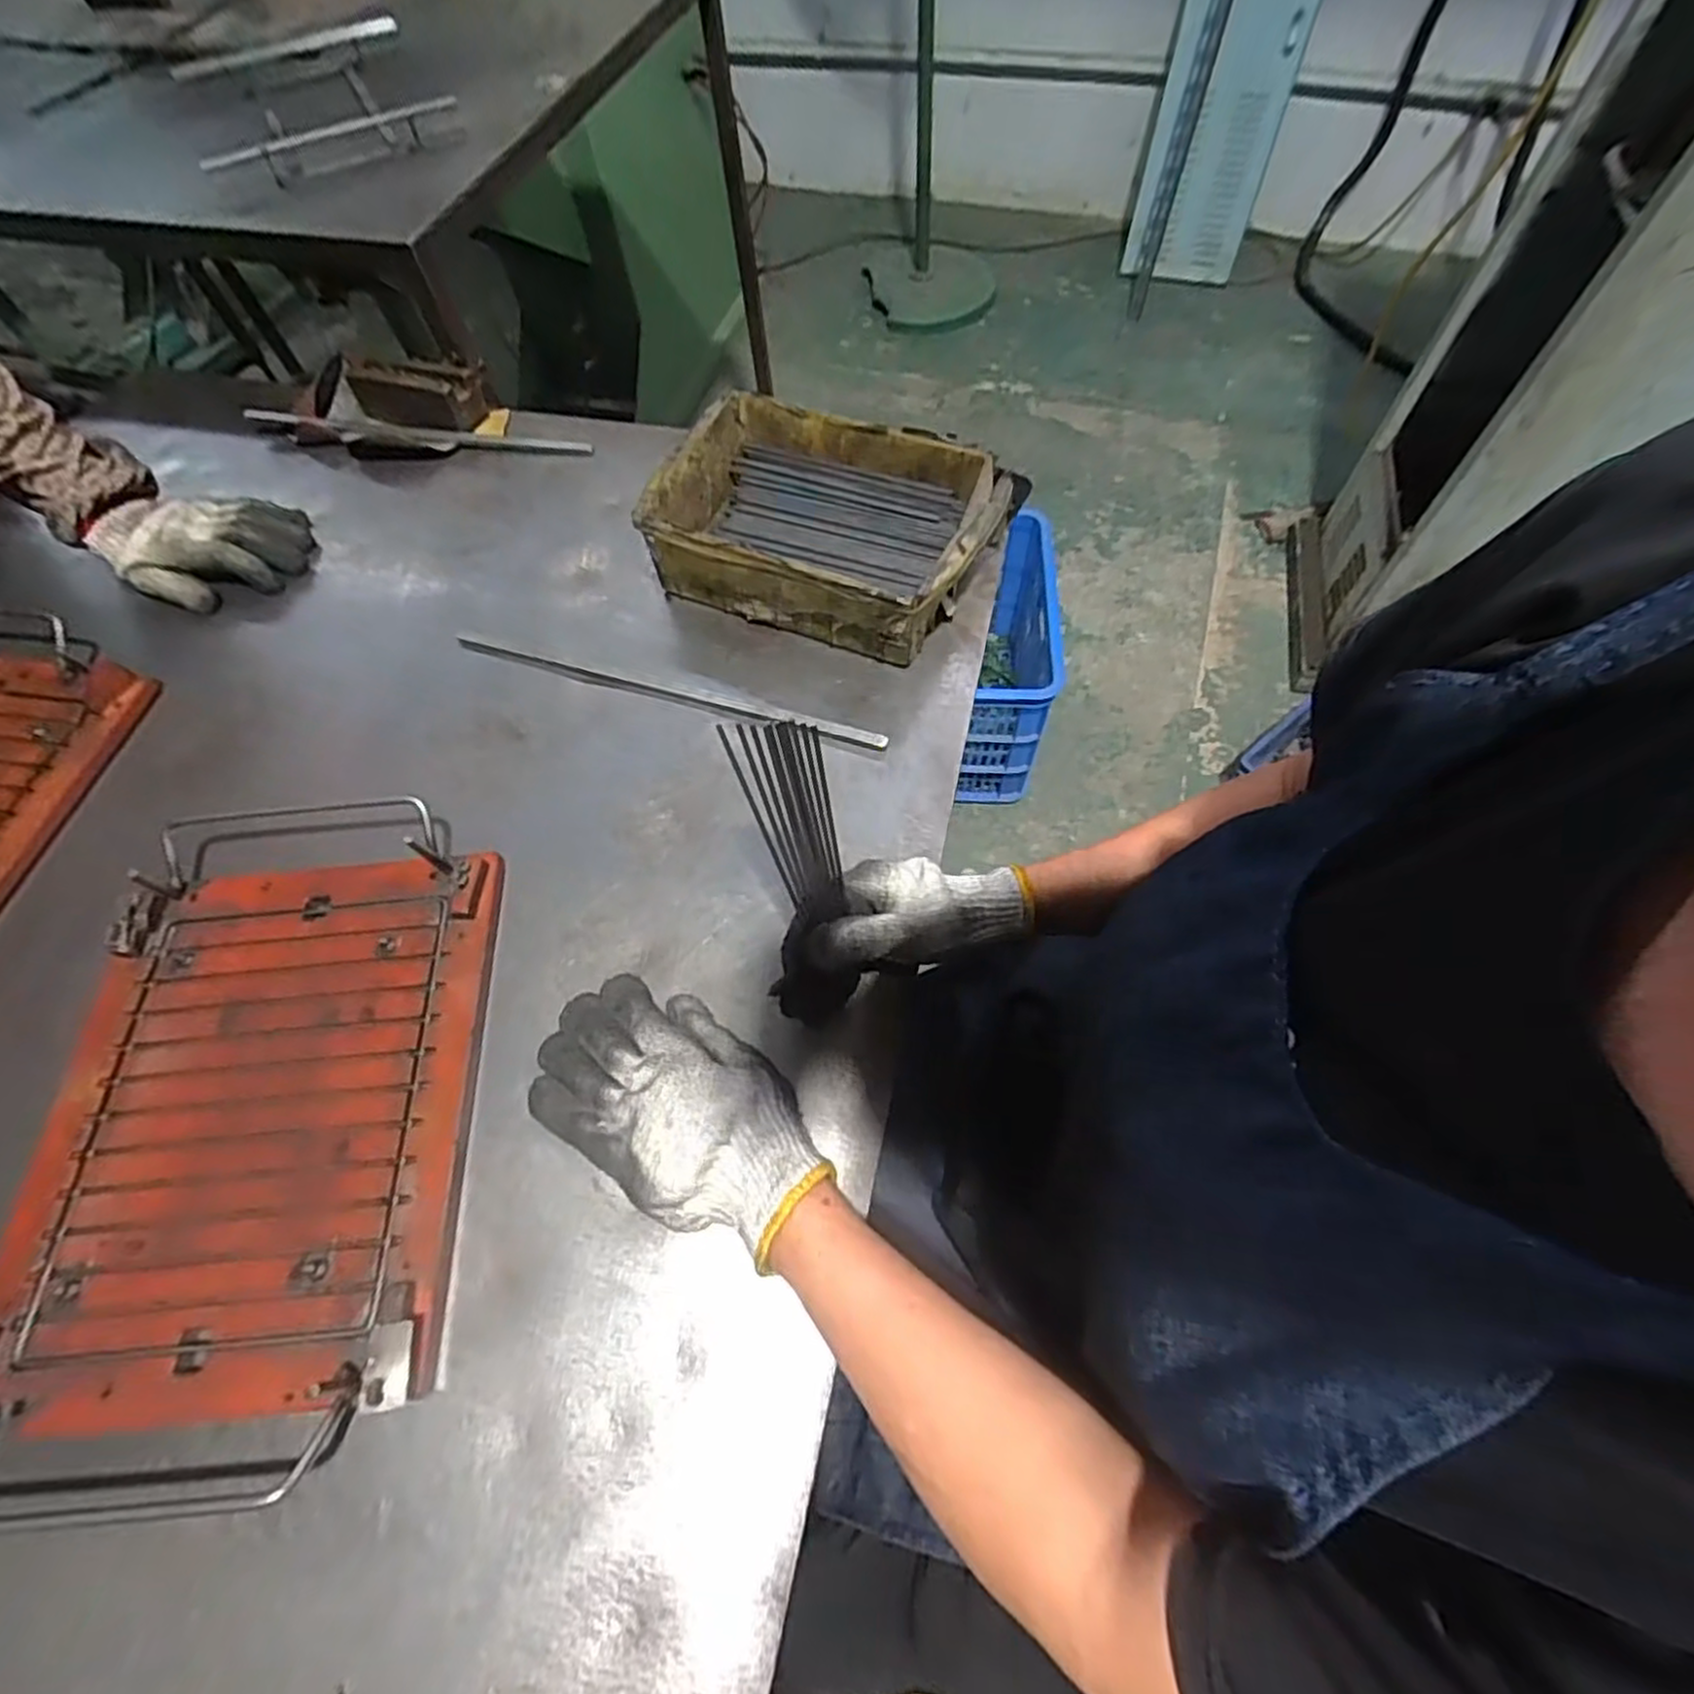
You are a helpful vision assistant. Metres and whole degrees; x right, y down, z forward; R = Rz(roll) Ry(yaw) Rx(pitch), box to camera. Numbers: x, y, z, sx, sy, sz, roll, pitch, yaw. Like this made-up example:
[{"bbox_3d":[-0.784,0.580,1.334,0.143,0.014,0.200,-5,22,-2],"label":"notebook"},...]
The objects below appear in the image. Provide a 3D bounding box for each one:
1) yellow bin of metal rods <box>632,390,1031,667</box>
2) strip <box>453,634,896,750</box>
[{"bbox_3d":[-0.015,-0.259,0.615,0.257,0.076,0.180,21,65,12],"label":"yellow bin of metal rods"},{"bbox_3d":[-0.143,-0.121,0.584,0.356,0.006,0.014,15,64,10],"label":"strip"}]

